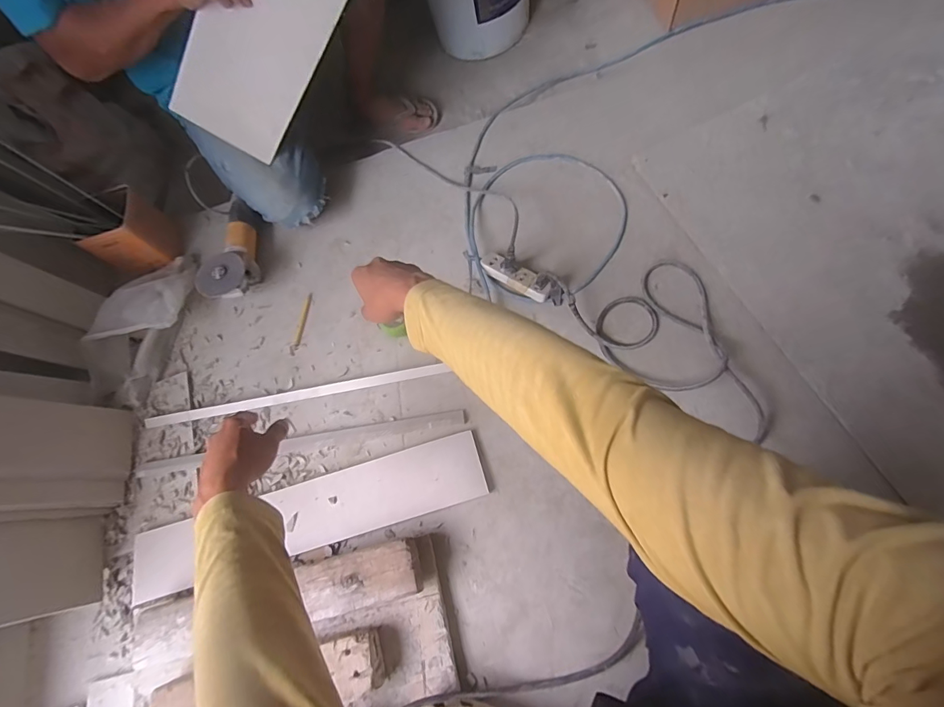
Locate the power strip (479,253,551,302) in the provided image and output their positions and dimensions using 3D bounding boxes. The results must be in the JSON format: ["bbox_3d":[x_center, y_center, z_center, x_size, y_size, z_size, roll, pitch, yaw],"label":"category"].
[{"bbox_3d":[0.078,-0.139,0.770,0.138,0.031,0.043,36,78,18],"label":"power strip"}]

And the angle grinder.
[{"bbox_3d":[-0.474,-0.203,0.845,0.080,0.088,0.223,-7,56,-1],"label":"angle grinder"}]

